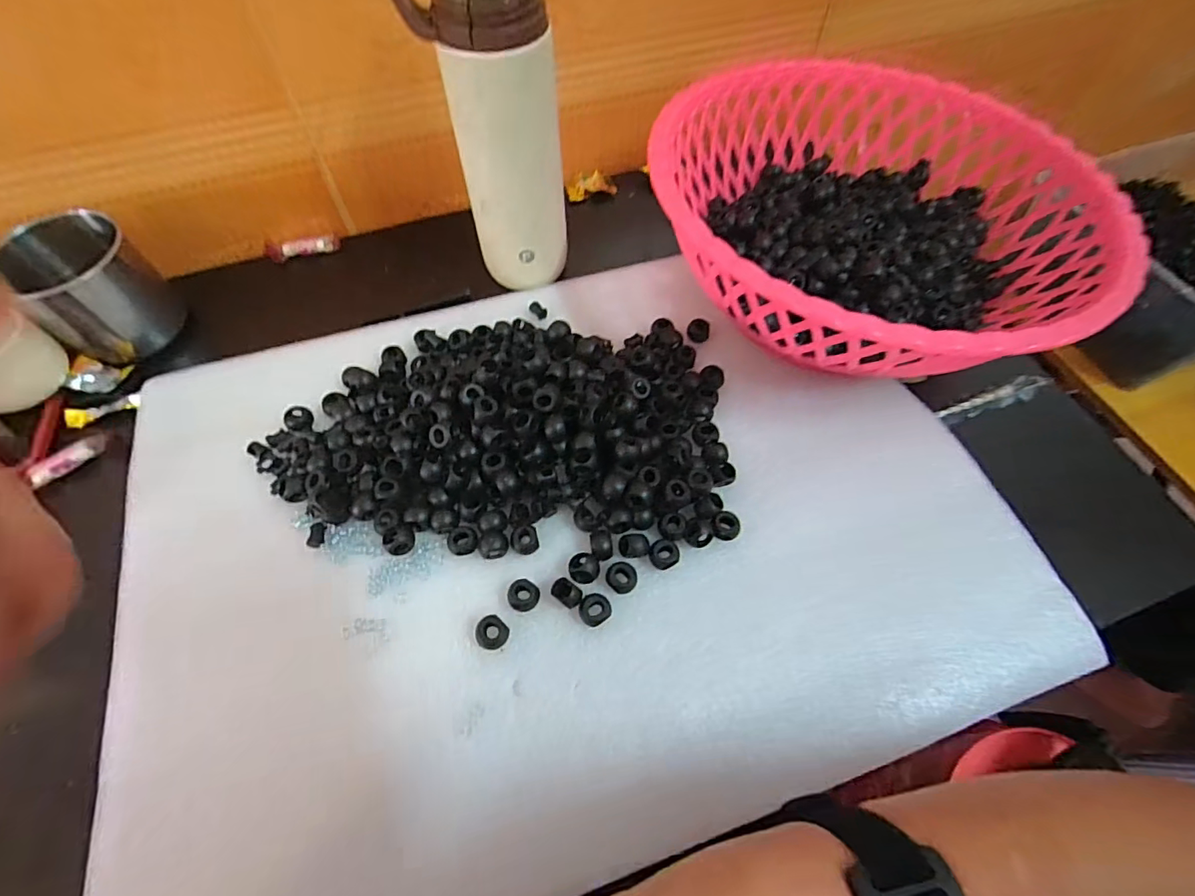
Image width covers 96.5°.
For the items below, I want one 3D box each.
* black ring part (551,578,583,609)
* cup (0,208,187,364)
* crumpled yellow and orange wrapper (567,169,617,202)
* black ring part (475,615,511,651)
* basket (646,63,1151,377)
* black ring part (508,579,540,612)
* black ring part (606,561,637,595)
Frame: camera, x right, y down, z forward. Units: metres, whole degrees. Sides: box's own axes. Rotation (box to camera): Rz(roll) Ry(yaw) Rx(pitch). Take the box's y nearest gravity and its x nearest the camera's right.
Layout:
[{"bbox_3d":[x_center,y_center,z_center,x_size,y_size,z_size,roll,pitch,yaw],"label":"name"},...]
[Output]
[{"bbox_3d":[-0.017,0.082,0.302,0.018,0.013,0.014,34,65,16],"label":"black ring part"},{"bbox_3d":[-0.365,-0.114,0.386,0.072,0.077,0.080,36,65,17],"label":"cup"},{"bbox_3d":[-0.007,-0.251,0.509,0.045,0.011,0.026,-12,62,-9],"label":"crumpled yellow and orange wrapper"},{"bbox_3d":[-0.058,0.101,0.293,0.017,0.008,0.017,1,60,-2],"label":"black ring part"},{"bbox_3d":[0.191,-0.159,0.394,0.292,0.105,0.293,10,62,5],"label":"basket"},{"bbox_3d":[-0.042,0.084,0.303,0.017,0.009,0.016,1,60,-2],"label":"black ring part"},{"bbox_3d":[0.014,0.075,0.308,0.017,0.009,0.016,1,60,-2],"label":"black ring part"}]

